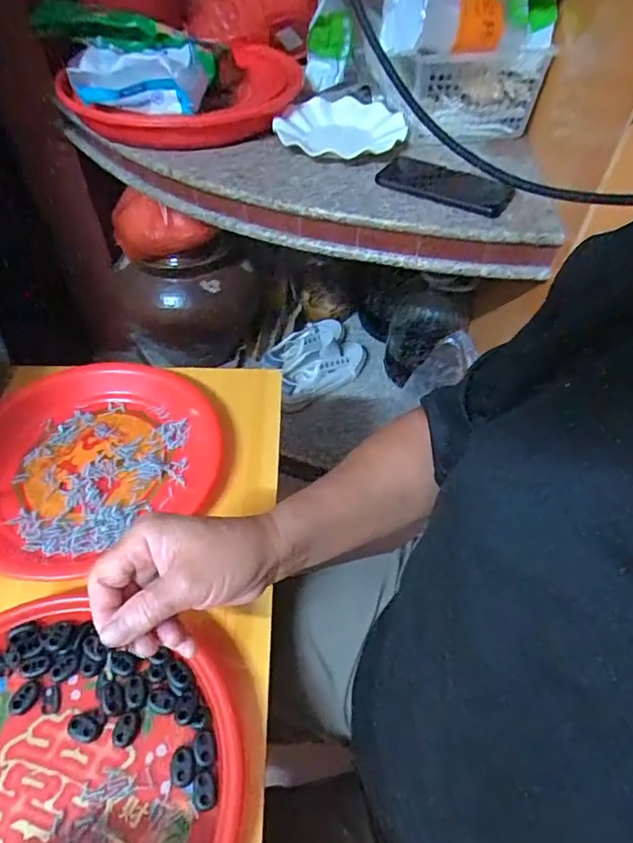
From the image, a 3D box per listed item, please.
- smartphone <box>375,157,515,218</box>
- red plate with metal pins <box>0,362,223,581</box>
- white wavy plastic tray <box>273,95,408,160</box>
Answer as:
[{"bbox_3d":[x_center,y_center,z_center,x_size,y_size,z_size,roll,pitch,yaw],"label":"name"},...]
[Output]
[{"bbox_3d":[0.166,-0.306,0.674,0.168,0.008,0.083,24,53,18],"label":"smartphone"},{"bbox_3d":[-0.208,0.027,0.481,0.229,0.033,0.202,-30,57,-24],"label":"red plate with metal pins"},{"bbox_3d":[0.045,-0.425,0.754,0.165,0.033,0.179,21,53,16],"label":"white wavy plastic tray"}]

